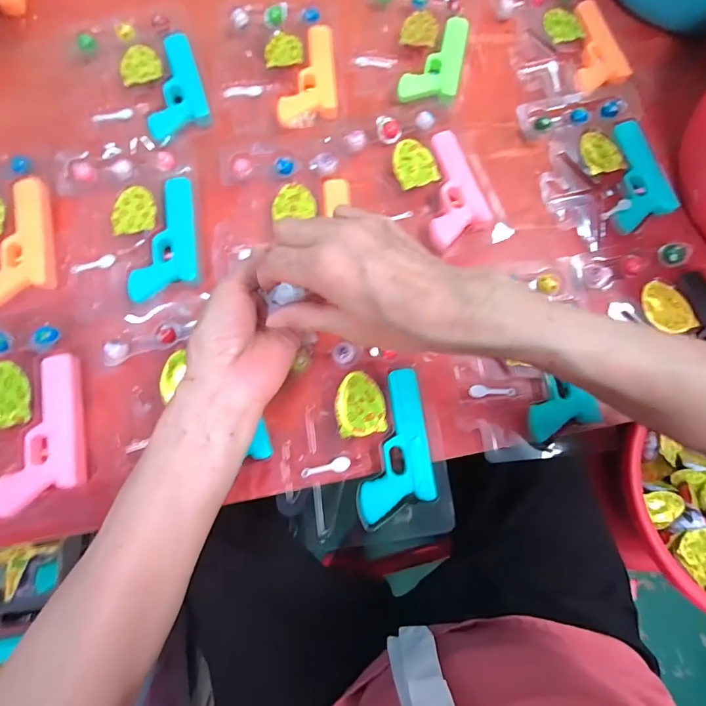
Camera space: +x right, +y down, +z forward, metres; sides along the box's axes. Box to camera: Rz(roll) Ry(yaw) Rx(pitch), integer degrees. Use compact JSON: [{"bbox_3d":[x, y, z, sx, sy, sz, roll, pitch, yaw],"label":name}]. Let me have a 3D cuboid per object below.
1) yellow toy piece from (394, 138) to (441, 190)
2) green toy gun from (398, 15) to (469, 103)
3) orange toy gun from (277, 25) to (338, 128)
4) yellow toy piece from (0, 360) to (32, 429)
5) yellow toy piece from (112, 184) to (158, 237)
[{"bbox_3d":[0.060,-0.187,0.407,0.041,0.011,0.046,-18,76,-7],"label":"yellow toy piece"},{"bbox_3d":[0.091,-0.319,0.447,0.058,0.011,0.118,16,75,2],"label":"green toy gun"},{"bbox_3d":[-0.046,-0.292,0.431,0.059,0.009,0.120,0,75,-2],"label":"orange toy gun"},{"bbox_3d":[-0.281,0.033,0.331,0.039,0.007,0.054,-10,75,-5],"label":"yellow toy piece"},{"bbox_3d":[-0.201,-0.133,0.379,0.037,0.005,0.052,-11,75,-5],"label":"yellow toy piece"}]

